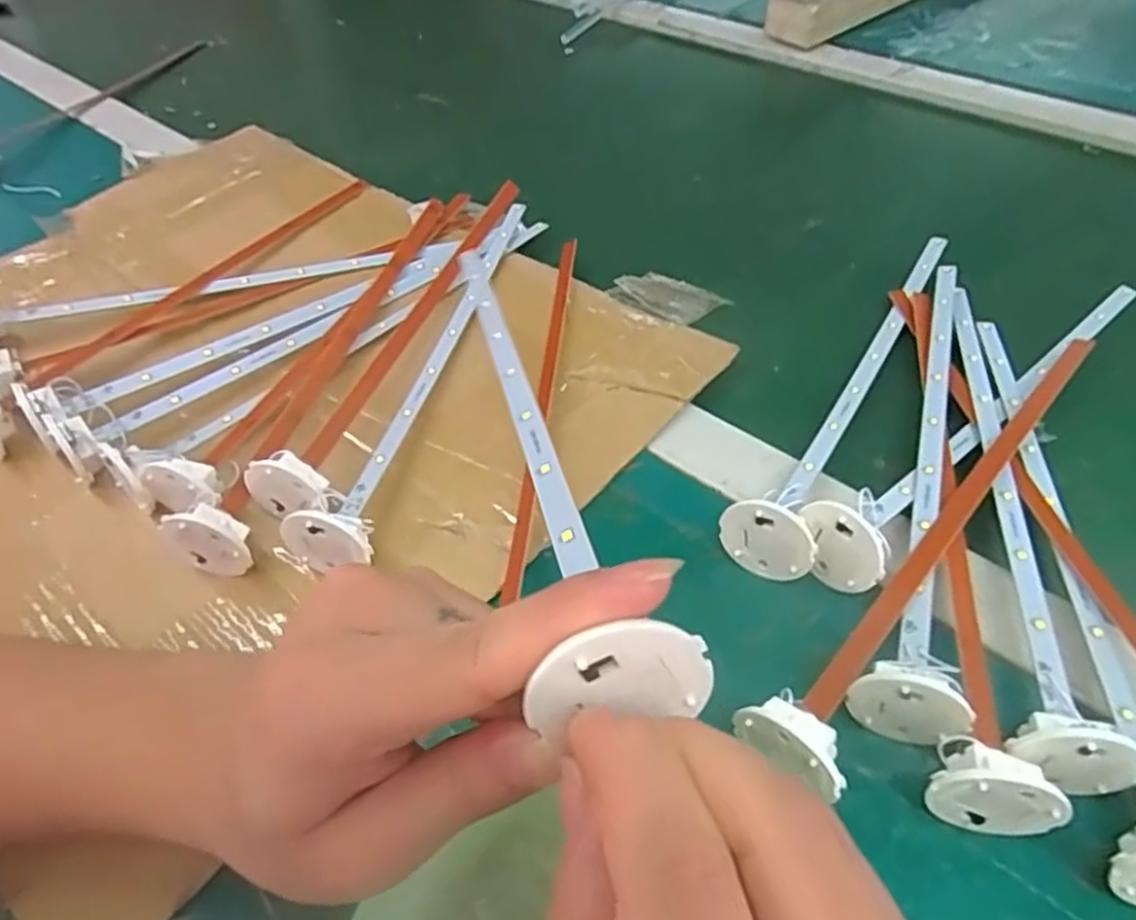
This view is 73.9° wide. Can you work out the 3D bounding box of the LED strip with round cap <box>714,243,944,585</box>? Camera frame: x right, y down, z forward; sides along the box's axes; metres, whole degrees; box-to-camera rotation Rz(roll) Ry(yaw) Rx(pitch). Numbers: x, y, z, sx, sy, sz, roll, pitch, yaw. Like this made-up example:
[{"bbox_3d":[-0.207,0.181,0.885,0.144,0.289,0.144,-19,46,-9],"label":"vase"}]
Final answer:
[{"bbox_3d":[0.160,-0.052,0.378,0.040,0.034,0.291,27,55,25],"label":"LED strip with round cap"}]

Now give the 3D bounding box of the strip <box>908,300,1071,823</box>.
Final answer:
[{"bbox_3d":[0.168,0.004,0.326,0.035,0.035,0.289,9,49,12],"label":"strip"}]

